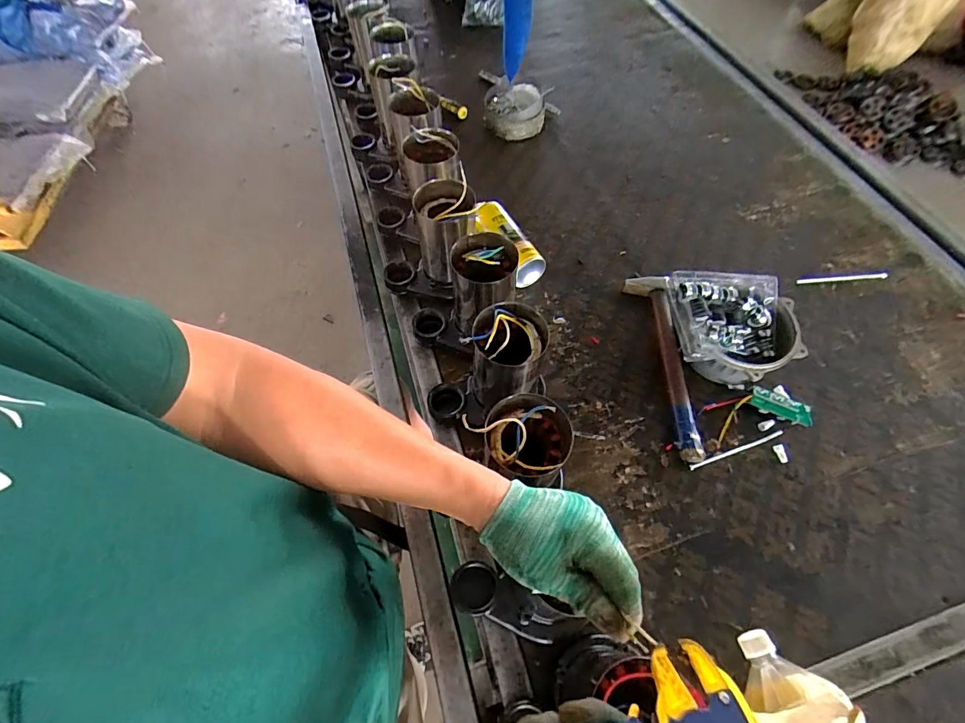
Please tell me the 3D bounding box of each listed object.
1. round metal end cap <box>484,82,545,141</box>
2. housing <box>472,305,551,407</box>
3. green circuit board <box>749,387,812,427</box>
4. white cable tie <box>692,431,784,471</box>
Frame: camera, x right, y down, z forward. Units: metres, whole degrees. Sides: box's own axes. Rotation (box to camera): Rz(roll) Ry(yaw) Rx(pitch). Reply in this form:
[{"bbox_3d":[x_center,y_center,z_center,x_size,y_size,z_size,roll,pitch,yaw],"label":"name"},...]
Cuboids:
[{"bbox_3d":[0.072,-0.569,0.981,0.133,0.062,0.145,2,59,2],"label":"round metal end cap"},{"bbox_3d":[0.035,0.009,0.578,0.091,0.179,0.102,-5,59,-2],"label":"housing"},{"bbox_3d":[0.434,0.067,0.629,0.081,0.006,0.034,22,82,15],"label":"green circuit board"},{"bbox_3d":[0.358,0.125,0.610,0.149,0.006,0.008,-18,60,-10],"label":"white cable tie"}]

